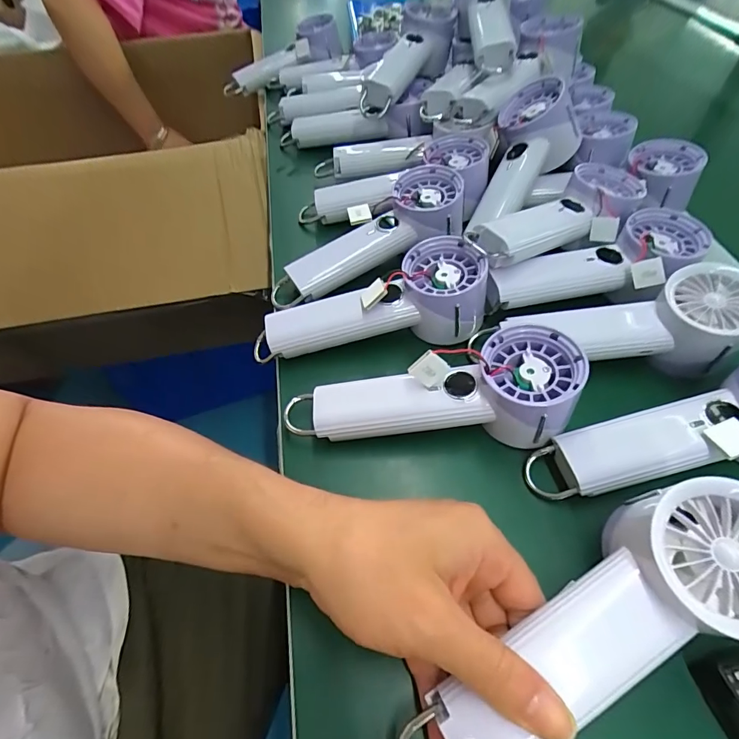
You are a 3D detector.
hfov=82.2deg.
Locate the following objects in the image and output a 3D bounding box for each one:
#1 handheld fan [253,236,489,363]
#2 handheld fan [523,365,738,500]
[{"bbox_3d":[-0.002,-0.054,0.334,0.186,0.057,0.065,-5,54,-1],"label":"handheld fan"},{"bbox_3d":[0.199,0.044,0.270,0.197,0.050,0.063,-19,55,4],"label":"handheld fan"}]

